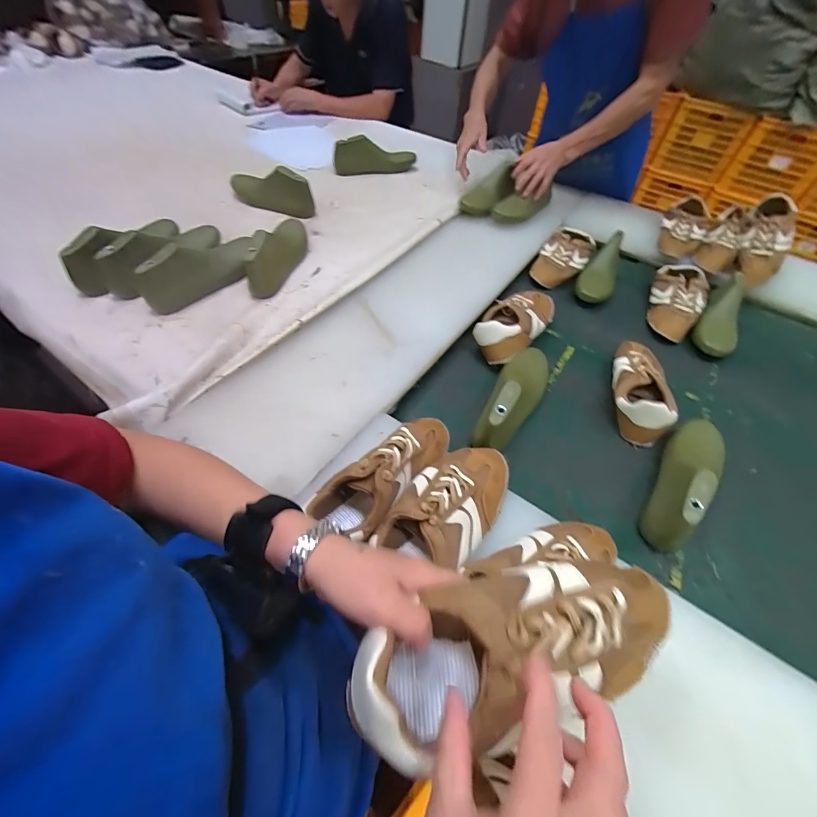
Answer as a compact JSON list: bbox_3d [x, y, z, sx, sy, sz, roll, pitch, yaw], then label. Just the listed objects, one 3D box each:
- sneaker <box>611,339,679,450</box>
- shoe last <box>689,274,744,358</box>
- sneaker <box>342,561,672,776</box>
[{"bbox_3d":[0.424,-0.046,0.669,0.092,0.071,0.219,14,54,8],"label":"sneaker"},{"bbox_3d":[0.702,-0.213,0.808,0.081,0.073,0.239,30,58,18],"label":"shoe last"},{"bbox_3d":[0.077,0.161,0.250,0.224,0.075,0.084,-10,55,-11],"label":"sneaker"}]

